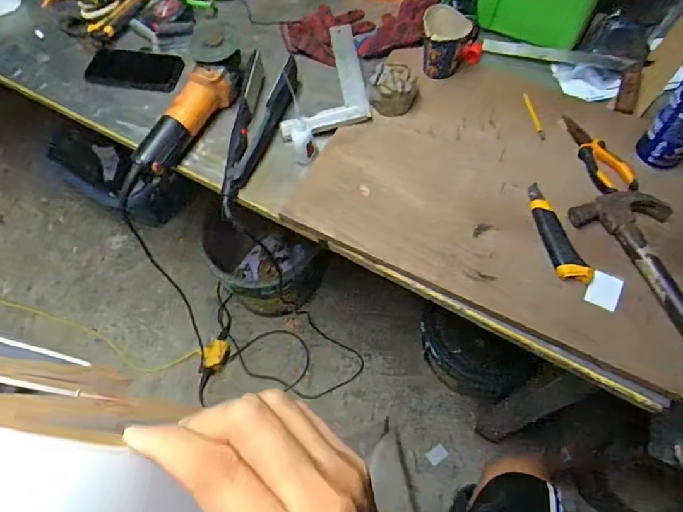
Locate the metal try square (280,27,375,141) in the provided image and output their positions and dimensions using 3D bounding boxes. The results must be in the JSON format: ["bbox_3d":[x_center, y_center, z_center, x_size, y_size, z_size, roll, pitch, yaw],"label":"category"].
[{"bbox_3d":[-0.038,-0.313,0.839,0.148,0.020,0.253,-8,64,-1],"label":"metal try square"}]

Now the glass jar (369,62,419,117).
[{"bbox_3d":[0.084,-0.270,0.791,0.079,0.049,0.075,-1,64,3],"label":"glass jar"}]

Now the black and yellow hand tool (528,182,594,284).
[{"bbox_3d":[0.300,-0.038,0.677,0.040,0.022,0.157,-9,64,-1],"label":"black and yellow hand tool"}]

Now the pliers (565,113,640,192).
[{"bbox_3d":[0.389,-0.160,0.738,0.057,0.021,0.163,-9,64,-1],"label":"pliers"}]

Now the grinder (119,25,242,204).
[{"bbox_3d":[-0.249,-0.235,0.785,0.086,0.089,0.277,19,67,13],"label":"grinder"}]

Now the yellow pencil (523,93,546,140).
[{"bbox_3d":[0.310,-0.226,0.790,0.010,0.006,0.102,-8,64,0],"label":"yellow pencil"}]

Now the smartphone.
[{"bbox_3d":[-0.385,-0.347,0.913,0.170,0.009,0.079,6,77,-2],"label":"smartphone"}]

